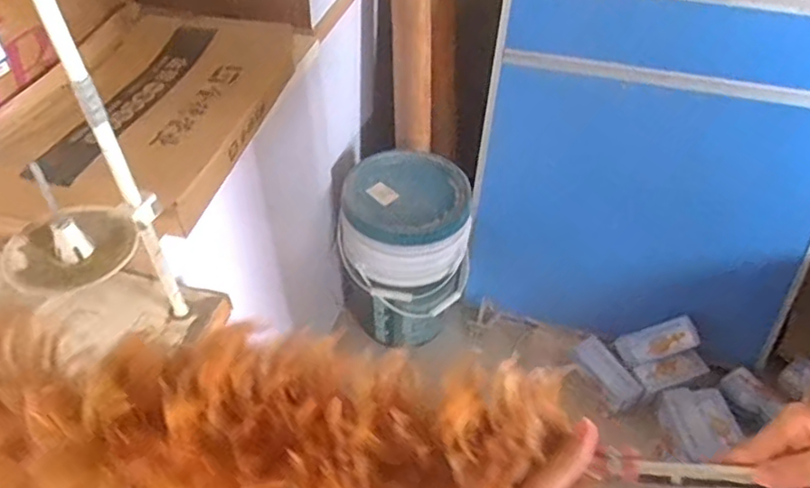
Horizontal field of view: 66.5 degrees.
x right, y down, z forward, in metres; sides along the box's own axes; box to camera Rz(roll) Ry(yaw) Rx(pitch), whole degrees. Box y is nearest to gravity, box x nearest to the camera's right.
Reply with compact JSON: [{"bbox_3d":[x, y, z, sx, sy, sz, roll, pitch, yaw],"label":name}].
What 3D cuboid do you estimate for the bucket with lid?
[{"bbox_3d":[0.000,0.034,1.640,0.310,0.462,0.306,0,46,0],"label":"bucket with lid"}]

